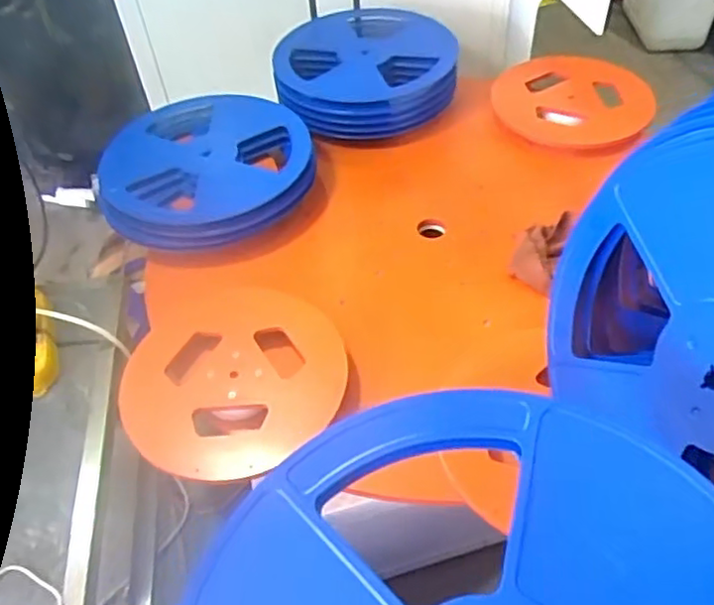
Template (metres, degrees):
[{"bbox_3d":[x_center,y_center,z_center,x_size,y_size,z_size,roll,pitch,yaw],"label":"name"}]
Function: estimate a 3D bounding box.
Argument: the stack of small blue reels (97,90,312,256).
[{"bbox_3d":[-0.233,-0.222,1.065,0.319,0.077,0.303,-8,49,-4],"label":"stack of small blue reels"}]

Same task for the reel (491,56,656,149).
[{"bbox_3d":[0.362,-0.342,1.117,0.253,0.032,0.230,-1,49,2],"label":"reel"}]

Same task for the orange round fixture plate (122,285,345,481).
[{"bbox_3d":[-0.155,0.086,0.818,0.273,0.041,0.278,30,57,25],"label":"orange round fixture plate"}]

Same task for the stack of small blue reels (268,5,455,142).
[{"bbox_3d":[0.016,-0.426,1.200,0.318,0.080,0.304,1,49,4],"label":"stack of small blue reels"}]

